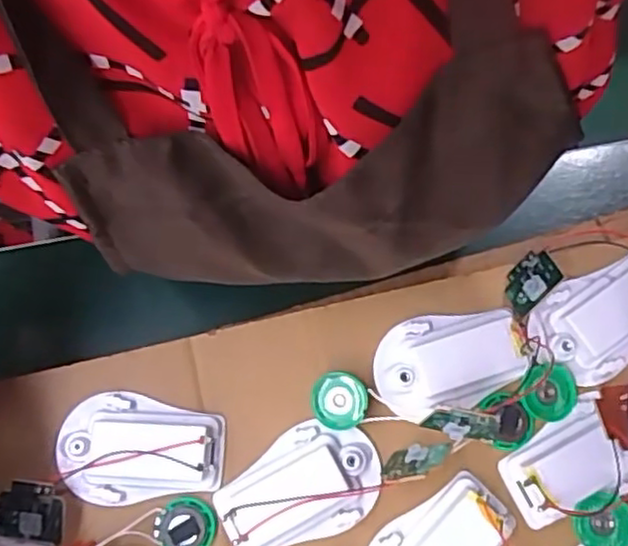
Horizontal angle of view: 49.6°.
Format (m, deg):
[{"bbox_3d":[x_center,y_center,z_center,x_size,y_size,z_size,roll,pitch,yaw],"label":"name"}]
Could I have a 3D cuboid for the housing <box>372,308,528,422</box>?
[{"bbox_3d":[0.067,0.044,0.344,0.073,0.016,0.049,-10,77,-4],"label":"housing"}]

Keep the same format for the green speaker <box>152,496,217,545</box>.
[{"bbox_3d":[-0.062,0.123,0.328,0.028,0.011,0.028,0,76,-2],"label":"green speaker"}]

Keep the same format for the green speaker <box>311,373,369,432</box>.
[{"bbox_3d":[0.012,0.064,0.340,0.027,0.011,0.028,0,76,-2],"label":"green speaker"}]

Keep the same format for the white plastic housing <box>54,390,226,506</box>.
[{"bbox_3d":[-0.085,0.086,0.329,0.079,0.015,0.051,8,76,0],"label":"white plastic housing"}]

